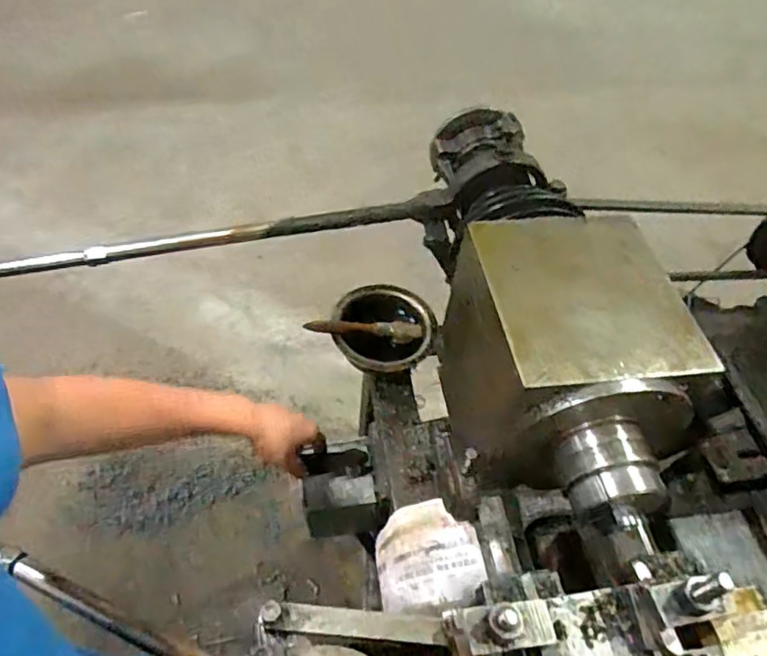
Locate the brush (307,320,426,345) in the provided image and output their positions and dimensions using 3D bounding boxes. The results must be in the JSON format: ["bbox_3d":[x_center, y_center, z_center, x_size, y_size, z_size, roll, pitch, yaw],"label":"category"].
[{"bbox_3d":[-0.024,0.000,0.730,0.147,0.019,0.026,3,49,-20],"label":"brush"}]

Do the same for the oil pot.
[{"bbox_3d":[0.001,0.003,0.748,0.125,0.046,0.136,3,50,-3],"label":"oil pot"}]

